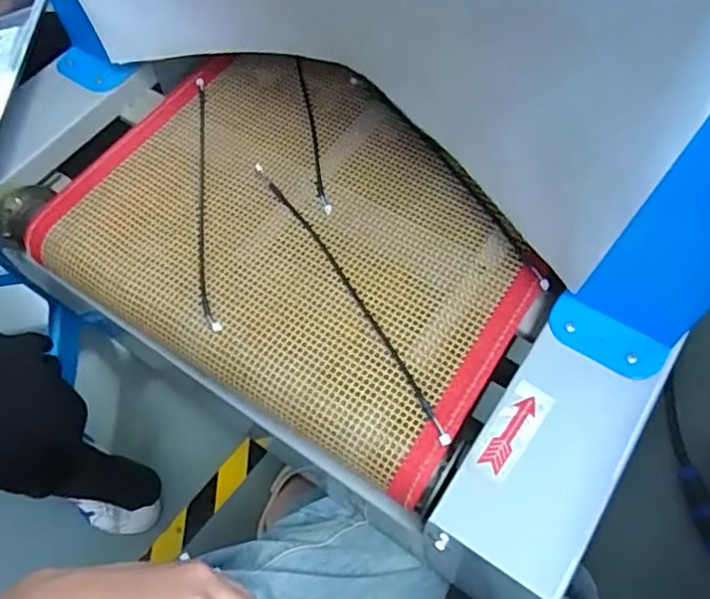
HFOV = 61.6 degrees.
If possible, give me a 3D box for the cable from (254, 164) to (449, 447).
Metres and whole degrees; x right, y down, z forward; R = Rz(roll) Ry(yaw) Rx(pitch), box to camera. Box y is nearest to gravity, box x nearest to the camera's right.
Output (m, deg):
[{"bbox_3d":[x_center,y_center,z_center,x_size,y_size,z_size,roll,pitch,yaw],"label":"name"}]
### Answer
[{"bbox_3d":[-0.007,-0.009,0.457,0.015,0.009,0.278,-29,65,-13],"label":"cable"}]

